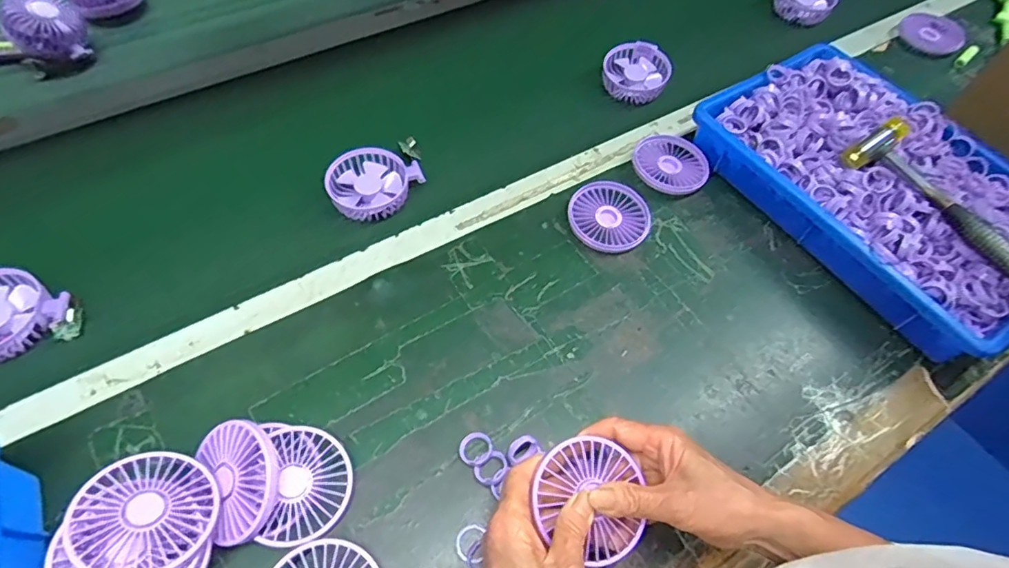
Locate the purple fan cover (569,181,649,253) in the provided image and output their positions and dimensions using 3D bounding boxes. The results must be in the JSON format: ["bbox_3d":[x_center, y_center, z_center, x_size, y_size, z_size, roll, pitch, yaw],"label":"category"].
[{"bbox_3d":[0.116,-0.072,0.590,0.088,0.021,0.082,-5,58,-6],"label":"purple fan cover"}]

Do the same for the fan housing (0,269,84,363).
[{"bbox_3d":[-0.466,0.027,0.504,0.108,0.027,0.087,-23,62,-17],"label":"fan housing"}]

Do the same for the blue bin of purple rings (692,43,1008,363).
[{"bbox_3d":[0.415,-0.114,0.596,0.244,0.078,0.373,-31,64,-21],"label":"blue bin of purple rings"}]

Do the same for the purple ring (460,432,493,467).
[{"bbox_3d":[-0.024,0.140,0.456,0.027,0.009,0.028,2,57,-3],"label":"purple ring"}]

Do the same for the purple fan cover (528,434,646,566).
[{"bbox_3d":[0.065,0.155,0.397,0.084,0.015,0.076,36,63,-3],"label":"purple fan cover"}]

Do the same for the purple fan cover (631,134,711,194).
[{"bbox_3d":[0.196,-0.140,0.636,0.087,0.022,0.083,16,58,6],"label":"purple fan cover"}]

